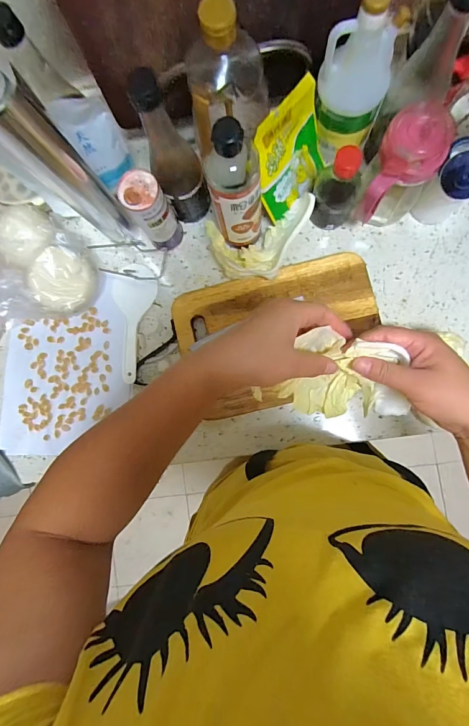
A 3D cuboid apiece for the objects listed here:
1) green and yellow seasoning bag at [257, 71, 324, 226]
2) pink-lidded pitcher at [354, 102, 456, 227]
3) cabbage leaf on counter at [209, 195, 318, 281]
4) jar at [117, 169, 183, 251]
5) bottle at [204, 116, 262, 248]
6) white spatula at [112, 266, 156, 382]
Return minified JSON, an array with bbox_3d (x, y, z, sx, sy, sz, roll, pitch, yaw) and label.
[{"bbox_3d":[0.080,-0.278,0.494,0.030,0.152,0.131,28,82,35],"label":"green and yellow seasoning bag"},{"bbox_3d":[0.206,-0.232,0.482,0.071,0.160,0.095,33,89,6],"label":"pink-lidded pitcher"},{"bbox_3d":[0.045,-0.174,0.540,0.153,0.066,0.096,-15,85,3],"label":"cabbage leaf on counter"},{"bbox_3d":[-0.115,-0.211,0.518,0.052,0.137,0.055,0,86,4],"label":"jar"},{"bbox_3d":[0.003,-0.211,0.463,0.059,0.229,0.054,0,86,4],"label":"bottle"},{"bbox_3d":[-0.169,-0.066,0.572,0.065,0.014,0.183,10,87,5],"label":"white spatula"}]

